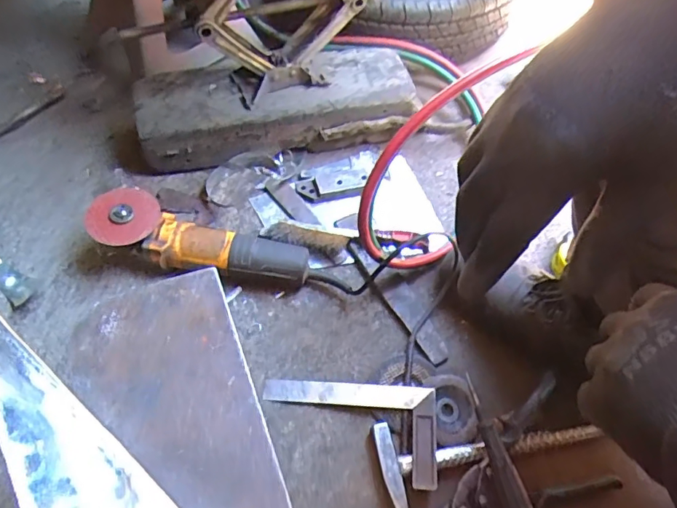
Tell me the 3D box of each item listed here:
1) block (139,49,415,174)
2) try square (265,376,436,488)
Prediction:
[{"bbox_3d":[-0.091,-0.238,0.791,0.420,0.114,0.134,-13,60,-11],"label":"block"},{"bbox_3d":[0.010,0.202,0.582,0.204,0.024,0.111,6,59,0],"label":"try square"}]

